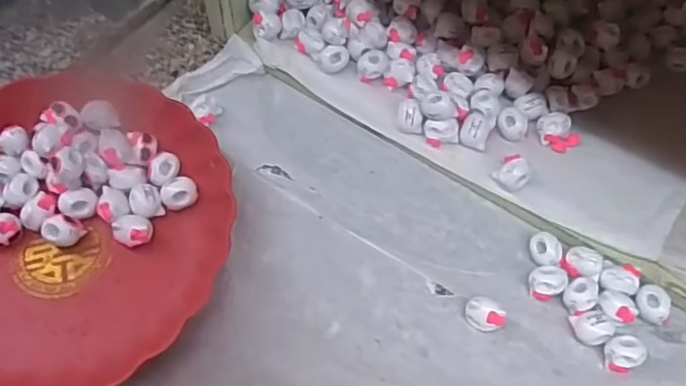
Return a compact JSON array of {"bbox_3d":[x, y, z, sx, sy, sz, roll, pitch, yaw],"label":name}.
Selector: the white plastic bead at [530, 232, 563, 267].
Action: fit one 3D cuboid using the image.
[{"bbox_3d":[0.145,0.042,0.425,0.024,0.019,0.020,36,62,19],"label":"white plastic bead"}]

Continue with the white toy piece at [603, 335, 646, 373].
[{"bbox_3d":[0.184,0.106,0.388,0.023,0.015,0.021,1,57,-2],"label":"white toy piece"}]

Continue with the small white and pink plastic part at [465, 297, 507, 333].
[{"bbox_3d":[0.096,0.082,0.399,0.026,0.019,0.015,30,60,16],"label":"small white and pink plastic part"}]

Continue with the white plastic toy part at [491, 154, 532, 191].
[{"bbox_3d":[0.126,-0.015,0.438,0.022,0.014,0.021,1,57,-2],"label":"white plastic toy part"}]

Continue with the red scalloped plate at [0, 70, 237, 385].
[{"bbox_3d":[-0.202,0.024,0.406,0.239,0.055,0.222,1,57,-2],"label":"red scalloped plate"}]

